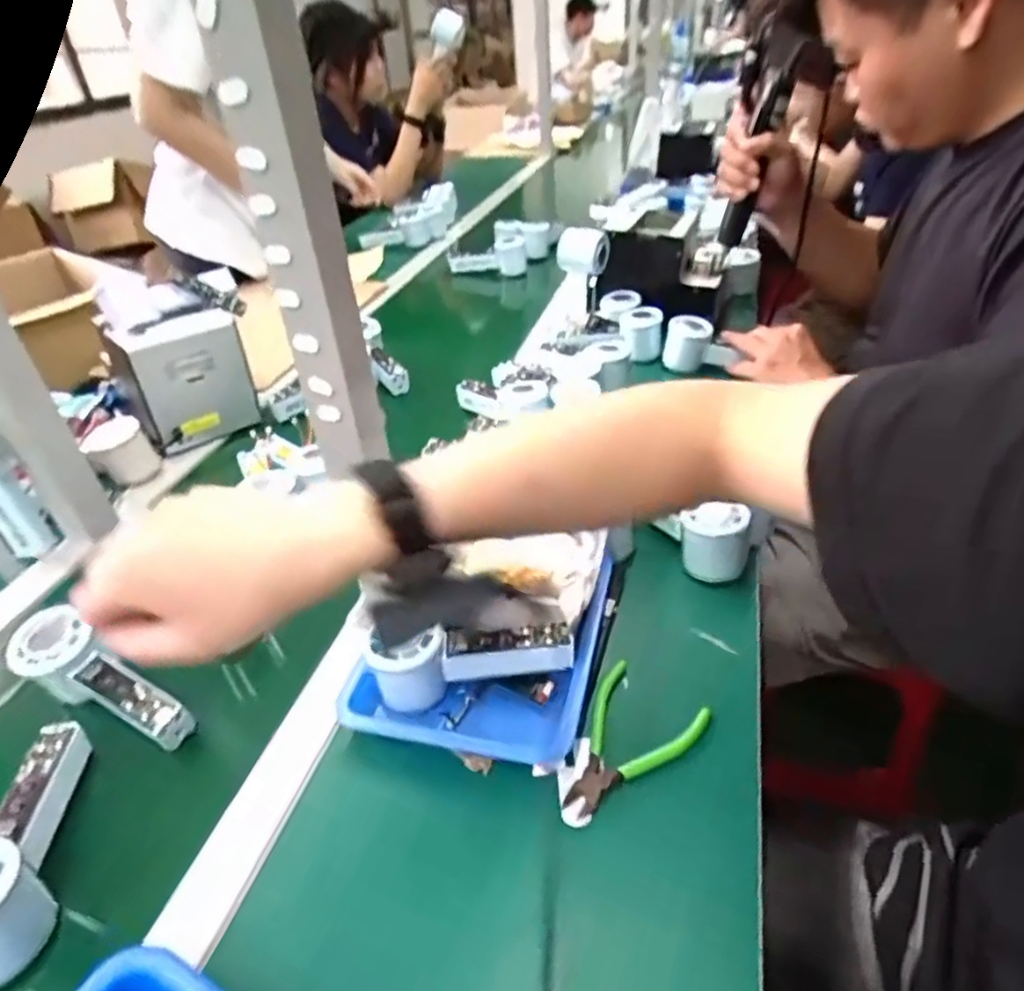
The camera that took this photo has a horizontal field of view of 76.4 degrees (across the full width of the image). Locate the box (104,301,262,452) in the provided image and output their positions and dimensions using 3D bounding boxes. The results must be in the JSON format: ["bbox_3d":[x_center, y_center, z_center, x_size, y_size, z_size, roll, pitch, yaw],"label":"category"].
[{"bbox_3d":[-0.393,-0.142,0.789,0.135,0.137,0.072,-23,40,-23],"label":"box"}]

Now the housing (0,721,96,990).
[{"bbox_3d":[-0.309,0.211,0.406,0.052,0.060,0.149,-8,36,-7],"label":"housing"}]

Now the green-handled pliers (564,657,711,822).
[{"bbox_3d":[0.079,0.172,0.447,0.073,0.022,0.111,21,42,30],"label":"green-handled pliers"}]

